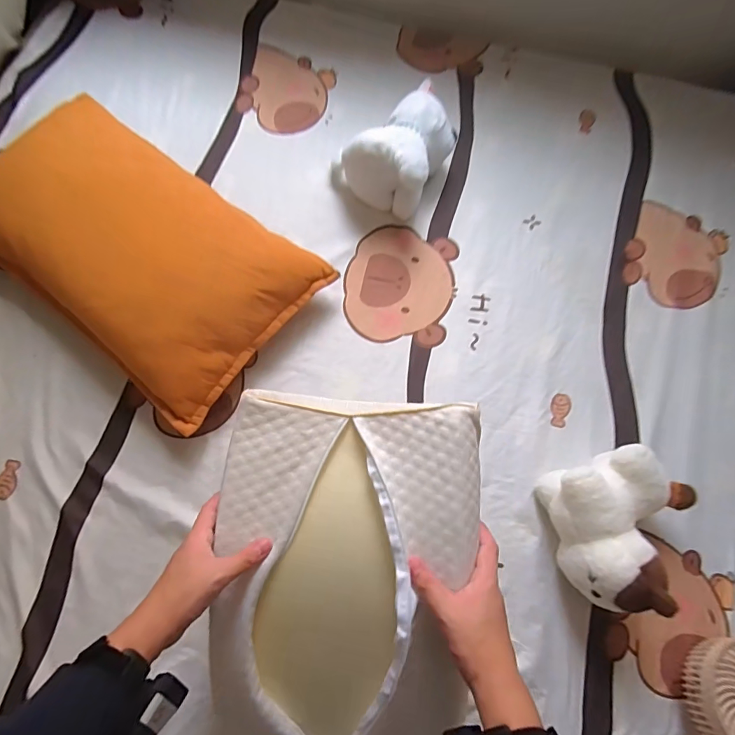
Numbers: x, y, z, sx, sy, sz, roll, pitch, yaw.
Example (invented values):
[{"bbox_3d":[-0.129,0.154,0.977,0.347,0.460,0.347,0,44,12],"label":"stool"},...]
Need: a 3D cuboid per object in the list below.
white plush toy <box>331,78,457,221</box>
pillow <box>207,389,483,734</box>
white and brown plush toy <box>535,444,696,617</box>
[{"bbox_3d":[0.046,-0.390,0.754,0.177,0.108,0.191,28,77,7],"label":"white plush toy"},{"bbox_3d":[-0.029,0.261,0.455,0.276,0.095,0.443,3,81,9],"label":"pillow"},{"bbox_3d":[0.363,0.217,0.596,0.194,0.115,0.194,-13,74,-6],"label":"white and brown plush toy"}]

